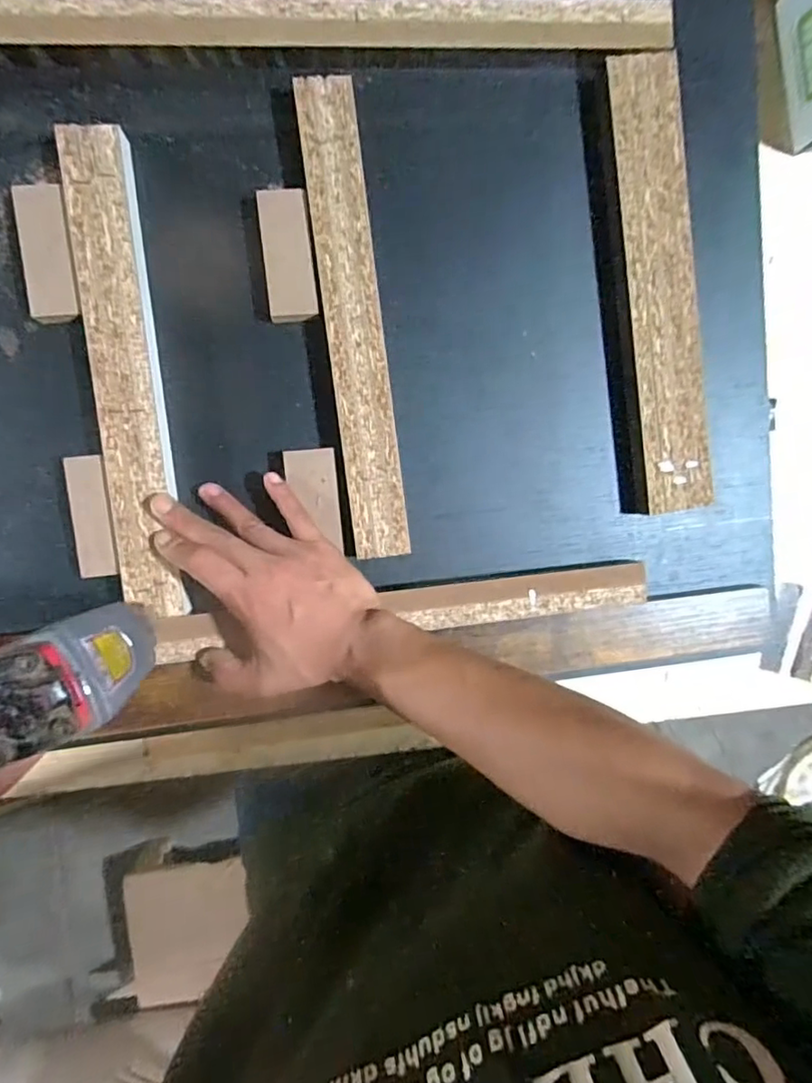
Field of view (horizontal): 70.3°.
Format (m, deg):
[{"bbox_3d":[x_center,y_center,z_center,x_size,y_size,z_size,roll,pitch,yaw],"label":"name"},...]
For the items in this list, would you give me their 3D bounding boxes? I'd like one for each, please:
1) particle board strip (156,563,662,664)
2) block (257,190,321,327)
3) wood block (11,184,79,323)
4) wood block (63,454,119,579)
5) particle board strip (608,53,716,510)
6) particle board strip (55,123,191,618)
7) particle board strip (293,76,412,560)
[{"bbox_3d":[0.005,0.049,0.410,0.344,0.012,0.031,-6,96,-6],"label":"particle board strip"},{"bbox_3d":[-0.077,-0.189,0.382,0.033,0.010,0.081,-5,96,-3],"label":"block"},{"bbox_3d":[-0.227,-0.183,0.368,0.031,0.015,0.082,-4,96,-3],"label":"wood block"},{"bbox_3d":[-0.207,-0.017,0.387,0.025,0.021,0.079,-6,96,-3],"label":"wood block"},{"bbox_3d":[0.179,-0.176,0.411,0.047,0.023,0.304,-8,96,-3],"label":"particle board strip"},{"bbox_3d":[-0.182,-0.105,0.384,0.042,0.028,0.305,-5,95,-3],"label":"particle board strip"},{"bbox_3d":[-0.035,-0.144,0.396,0.038,0.027,0.306,-8,96,-3],"label":"particle board strip"}]

